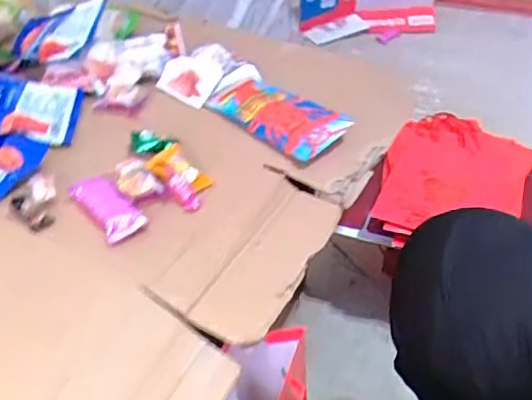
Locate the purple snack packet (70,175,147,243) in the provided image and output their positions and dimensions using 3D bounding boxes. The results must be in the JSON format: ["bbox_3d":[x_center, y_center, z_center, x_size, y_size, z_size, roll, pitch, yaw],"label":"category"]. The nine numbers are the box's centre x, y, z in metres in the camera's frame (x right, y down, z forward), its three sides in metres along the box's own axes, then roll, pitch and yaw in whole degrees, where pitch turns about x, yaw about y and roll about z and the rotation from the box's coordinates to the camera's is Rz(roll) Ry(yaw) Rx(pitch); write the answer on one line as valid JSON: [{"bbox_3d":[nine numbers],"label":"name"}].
[{"bbox_3d":[-0.161,0.007,0.568,0.041,0.019,0.085,-30,51,-30],"label":"purple snack packet"}]

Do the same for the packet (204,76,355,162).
[{"bbox_3d":[0.012,-0.111,0.711,0.171,0.023,0.087,32,51,30],"label":"packet"}]

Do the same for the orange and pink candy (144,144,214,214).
[{"bbox_3d":[-0.092,-0.031,0.614,0.052,0.025,0.086,-29,50,-29],"label":"orange and pink candy"}]

